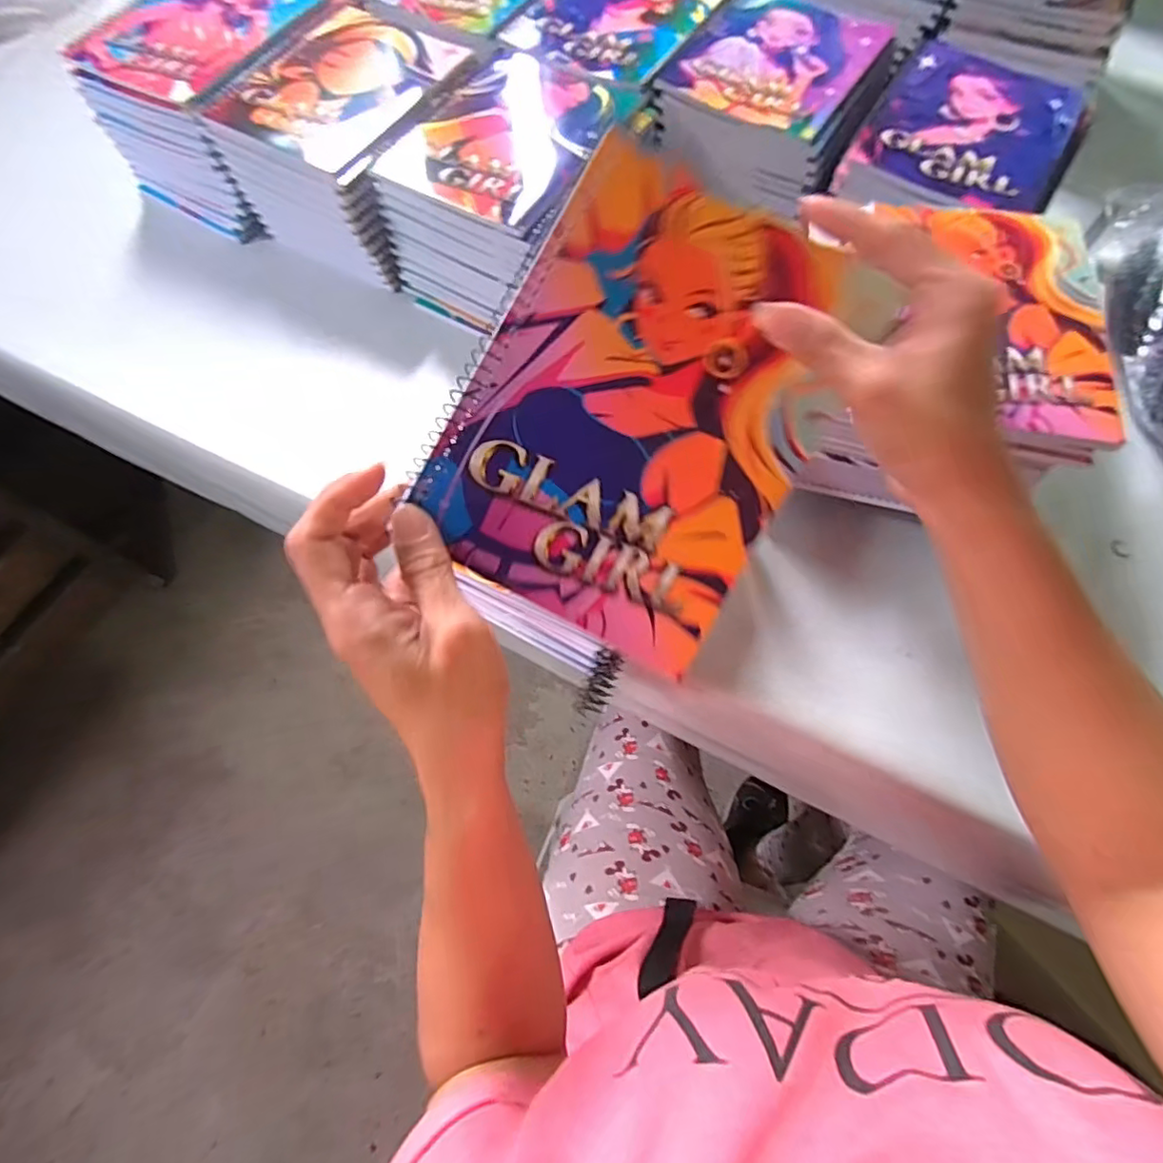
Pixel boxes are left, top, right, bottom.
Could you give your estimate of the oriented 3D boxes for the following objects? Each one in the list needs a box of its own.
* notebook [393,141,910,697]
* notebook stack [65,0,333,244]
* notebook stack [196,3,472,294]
[{"bbox_3d":[0.032,-0.076,0.261,0.149,0.010,0.201,30,90,-12],"label":"notebook"},{"bbox_3d":[-0.350,-0.477,0.585,0.155,0.110,0.215,22,70,10],"label":"notebook stack"},{"bbox_3d":[-0.208,-0.411,0.559,0.169,0.106,0.201,26,70,11],"label":"notebook stack"}]

